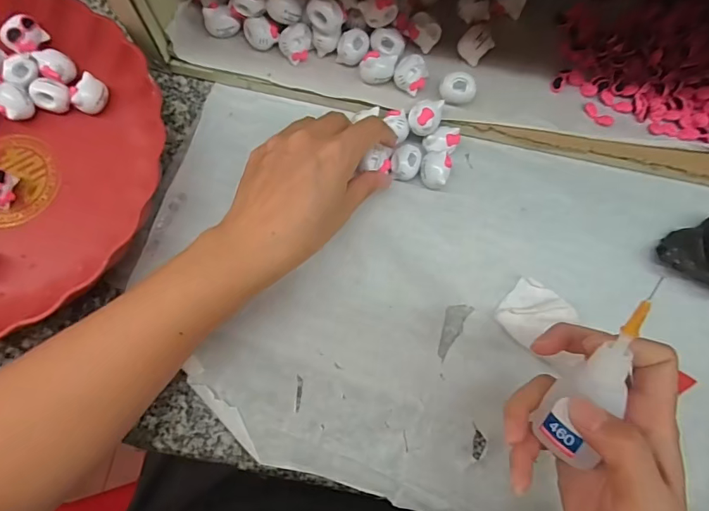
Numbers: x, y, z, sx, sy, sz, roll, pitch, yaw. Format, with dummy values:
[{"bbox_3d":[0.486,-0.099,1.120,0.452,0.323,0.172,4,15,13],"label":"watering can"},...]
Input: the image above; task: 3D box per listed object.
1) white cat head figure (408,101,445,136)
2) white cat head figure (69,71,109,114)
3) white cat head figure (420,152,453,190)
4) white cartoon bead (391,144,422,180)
[{"bbox_3d":[0.049,-0.096,0.308,0.022,0.014,0.023,0,76,-1],"label":"white cat head figure"},{"bbox_3d":[-0.191,-0.116,0.323,0.015,0.021,0.025,30,78,6],"label":"white cat head figure"},{"bbox_3d":[0.057,-0.058,0.316,0.020,0.019,0.024,10,77,1],"label":"white cat head figure"},{"bbox_3d":[0.036,-0.066,0.317,0.020,0.017,0.025,20,77,4],"label":"white cartoon bead"}]

